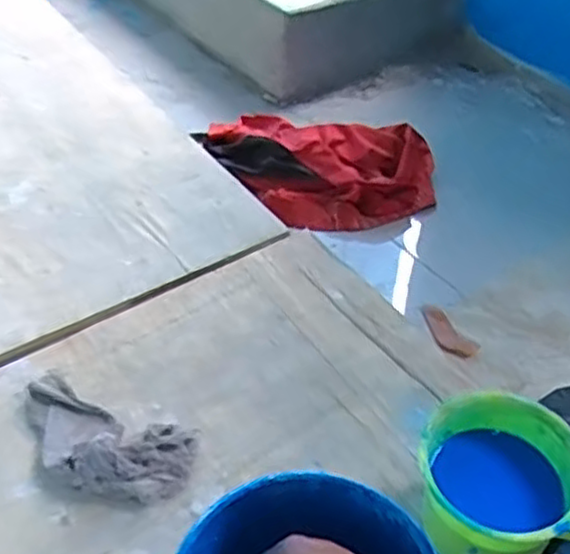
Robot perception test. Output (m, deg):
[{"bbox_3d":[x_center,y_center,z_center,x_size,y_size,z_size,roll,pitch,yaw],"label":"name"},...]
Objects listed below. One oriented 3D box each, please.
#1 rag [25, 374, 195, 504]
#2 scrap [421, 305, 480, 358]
[{"bbox_3d":[-0.188,0.161,0.722,0.195,0.033,0.103,16,46,15],"label":"rag"},{"bbox_3d":[0.212,0.070,0.968,0.046,0.010,0.102,-18,47,-19],"label":"scrap"}]

